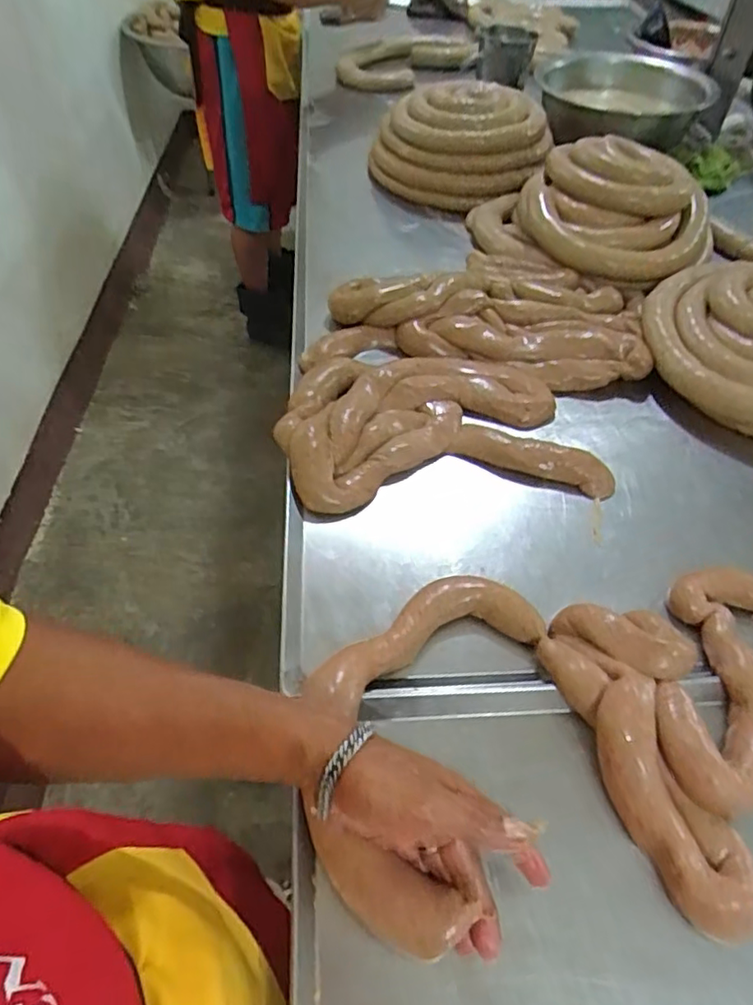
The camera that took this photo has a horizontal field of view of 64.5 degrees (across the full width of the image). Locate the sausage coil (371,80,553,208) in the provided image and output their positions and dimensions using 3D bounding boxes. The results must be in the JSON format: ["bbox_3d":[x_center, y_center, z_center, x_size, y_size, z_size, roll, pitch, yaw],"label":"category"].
[{"bbox_3d":[0.147,-0.610,1.007,0.242,0.124,0.241,1,51,-1],"label":"sausage coil"}]

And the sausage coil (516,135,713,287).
[{"bbox_3d":[0.342,-0.424,0.864,0.279,0.100,0.217,23,54,17],"label":"sausage coil"}]

